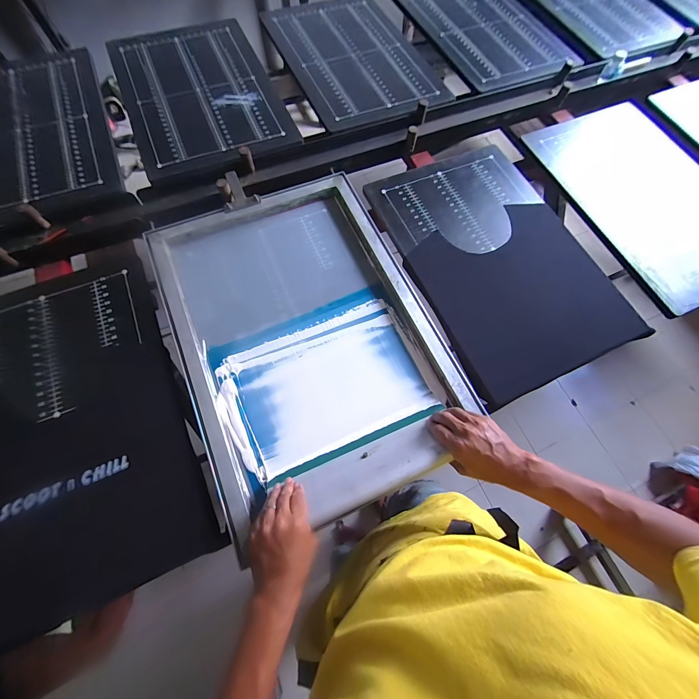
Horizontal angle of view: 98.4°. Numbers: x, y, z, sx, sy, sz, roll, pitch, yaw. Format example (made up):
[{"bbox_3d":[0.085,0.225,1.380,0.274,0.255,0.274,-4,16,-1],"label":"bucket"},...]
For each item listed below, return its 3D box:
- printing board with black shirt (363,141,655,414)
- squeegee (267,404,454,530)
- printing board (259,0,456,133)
[{"bbox_3d":[0.329,-0.215,0.684,0.396,0.018,0.580,-22,74,-9],"label":"printing board with black shirt"},{"bbox_3d":[0.041,0.178,0.473,0.275,0.127,0.028,-22,111,-9],"label":"squeegee"},{"bbox_3d":[0.017,-0.890,0.905,0.394,0.028,0.611,-23,74,-9],"label":"printing board"}]

